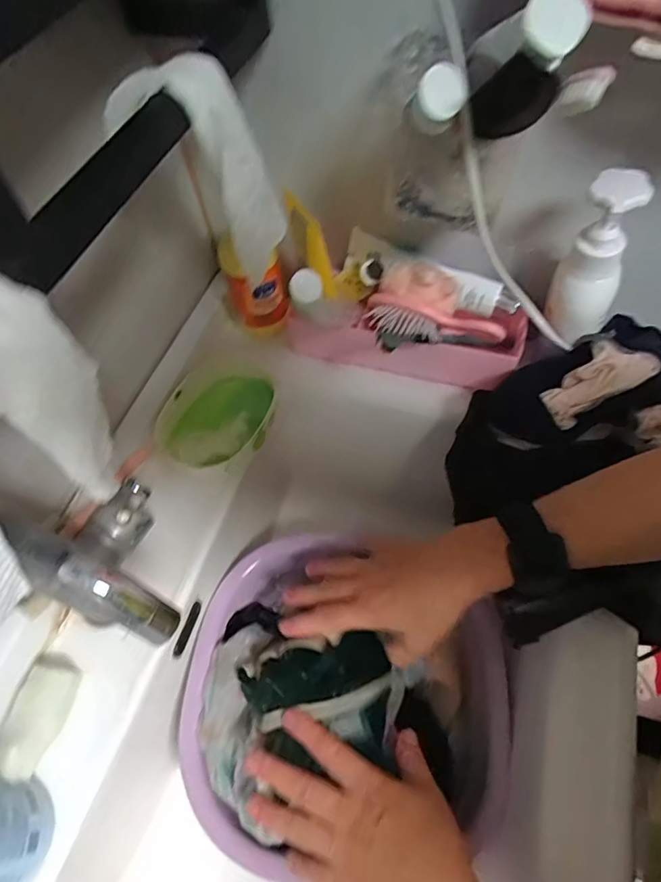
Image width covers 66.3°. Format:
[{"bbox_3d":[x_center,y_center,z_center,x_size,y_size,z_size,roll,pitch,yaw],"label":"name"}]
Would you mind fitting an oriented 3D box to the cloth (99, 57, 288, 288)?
[{"bbox_3d":[-0.091,-0.199,0.367,0.079,0.137,0.064,14,60,13],"label":"cloth"}]

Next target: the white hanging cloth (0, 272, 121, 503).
[{"bbox_3d":[-0.131,-0.024,0.232,0.046,0.112,0.017,-32,26,-15],"label":"white hanging cloth"}]

